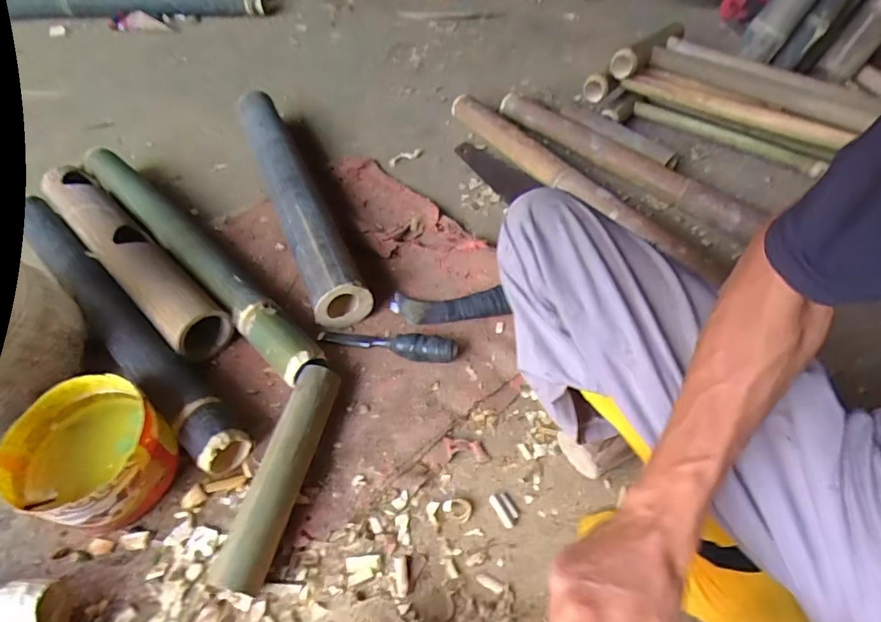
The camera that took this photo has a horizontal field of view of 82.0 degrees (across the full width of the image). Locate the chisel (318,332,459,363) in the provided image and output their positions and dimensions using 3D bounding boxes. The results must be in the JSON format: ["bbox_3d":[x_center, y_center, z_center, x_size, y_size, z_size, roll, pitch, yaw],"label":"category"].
[{"bbox_3d":[-0.075,0.041,0.689,0.194,0.036,0.027,10,52,8],"label":"chisel"}]

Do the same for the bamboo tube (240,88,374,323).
[{"bbox_3d":[-0.253,-0.208,0.863,0.080,0.083,0.592,-20,54,-15],"label":"bamboo tube"}]

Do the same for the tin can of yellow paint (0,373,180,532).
[{"bbox_3d":[-0.392,0.165,0.577,0.151,0.092,0.146,0,51,0],"label":"tin can of yellow paint"}]

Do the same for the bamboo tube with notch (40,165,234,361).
[{"bbox_3d":[-0.486,-0.093,0.782,0.482,0.077,0.080,36,60,26],"label":"bamboo tube with notch"}]

